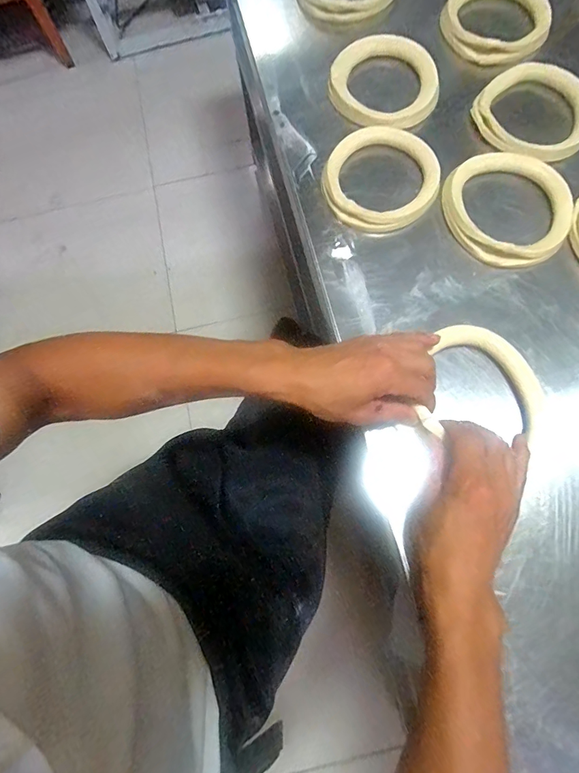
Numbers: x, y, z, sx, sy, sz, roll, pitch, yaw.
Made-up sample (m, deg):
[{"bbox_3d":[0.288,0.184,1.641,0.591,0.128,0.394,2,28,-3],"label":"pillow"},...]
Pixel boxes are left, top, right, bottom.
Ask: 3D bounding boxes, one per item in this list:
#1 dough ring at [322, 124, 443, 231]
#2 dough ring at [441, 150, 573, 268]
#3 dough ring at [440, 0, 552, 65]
[{"bbox_3d":[0.106,-0.243,0.477,0.140,0.012,0.130,-1,72,2],"label":"dough ring"},{"bbox_3d":[0.243,-0.200,0.456,0.136,0.015,0.138,-1,72,2],"label":"dough ring"},{"bbox_3d":[0.273,-0.487,0.547,0.134,0.034,0.134,-1,73,3],"label":"dough ring"}]

